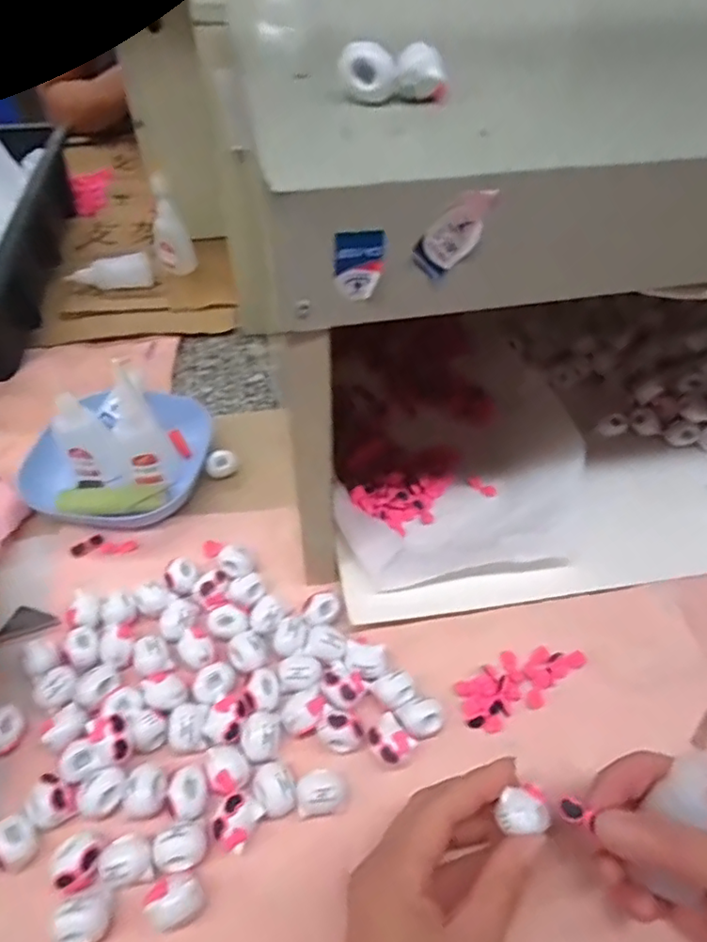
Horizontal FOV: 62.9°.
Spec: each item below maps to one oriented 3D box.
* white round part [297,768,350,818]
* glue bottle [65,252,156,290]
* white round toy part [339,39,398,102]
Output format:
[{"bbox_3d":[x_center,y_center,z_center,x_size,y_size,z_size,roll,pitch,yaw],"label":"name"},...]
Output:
[{"bbox_3d":[-0.016,0.175,0.315,0.027,0.018,0.022,-5,53,-5],"label":"white round part"},{"bbox_3d":[-0.274,-0.221,0.654,0.090,0.033,0.029,-17,51,-14],"label":"glue bottle"},{"bbox_3d":[0.007,-0.179,0.258,0.025,0.020,0.012,-1,49,0],"label":"white round toy part"}]

